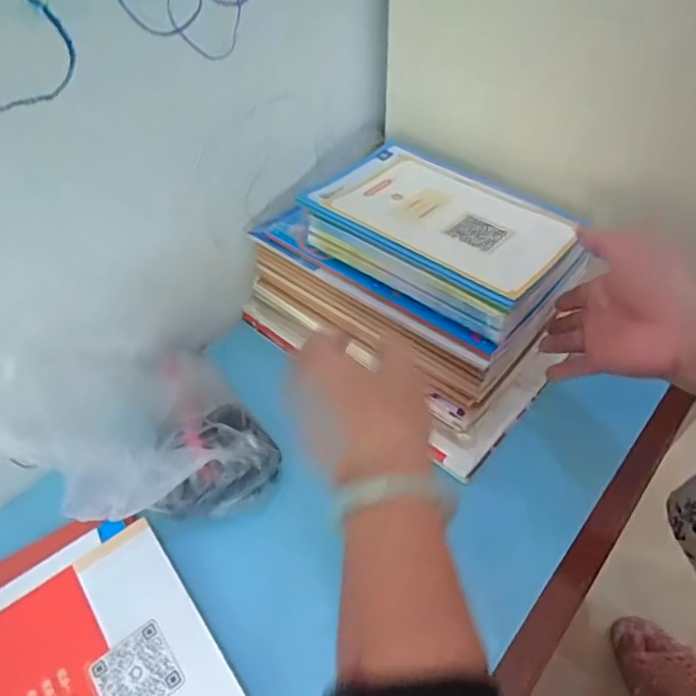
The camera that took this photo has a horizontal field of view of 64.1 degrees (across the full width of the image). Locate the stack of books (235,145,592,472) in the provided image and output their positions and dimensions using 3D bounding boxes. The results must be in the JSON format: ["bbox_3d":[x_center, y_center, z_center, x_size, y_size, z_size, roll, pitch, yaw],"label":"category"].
[{"bbox_3d":[0.059,-0.059,0.509,0.264,0.149,0.181,35,60,25],"label":"stack of books"}]

